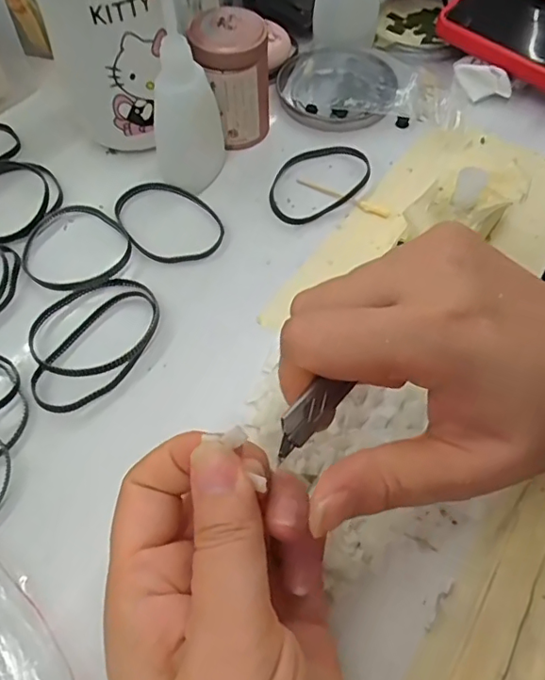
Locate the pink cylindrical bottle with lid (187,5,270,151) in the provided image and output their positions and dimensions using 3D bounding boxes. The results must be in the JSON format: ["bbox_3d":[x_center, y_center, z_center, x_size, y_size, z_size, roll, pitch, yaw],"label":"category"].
[{"bbox_3d":[-0.027,-0.155,0.325,0.040,0.066,0.043,0,59,0],"label":"pink cylindrical bottle with lid"}]

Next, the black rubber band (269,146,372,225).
[{"bbox_3d":[0.026,-0.095,0.324,0.047,0.005,0.072,34,65,18],"label":"black rubber band"}]

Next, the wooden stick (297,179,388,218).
[{"bbox_3d":[0.041,-0.085,0.318,0.058,0.004,0.007,25,62,14],"label":"wooden stick"}]

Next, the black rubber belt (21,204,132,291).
[{"bbox_3d":[-0.107,-0.050,0.298,0.059,0.005,0.058,0,59,0],"label":"black rubber belt"}]

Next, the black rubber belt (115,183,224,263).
[{"bbox_3d":[-0.060,-0.067,0.308,0.067,0.004,0.048,32,64,18],"label":"black rubber belt"}]

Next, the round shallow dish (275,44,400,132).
[{"bbox_3d":[0.043,-0.173,0.365,0.077,0.010,0.079,13,60,8],"label":"round shallow dish"}]

